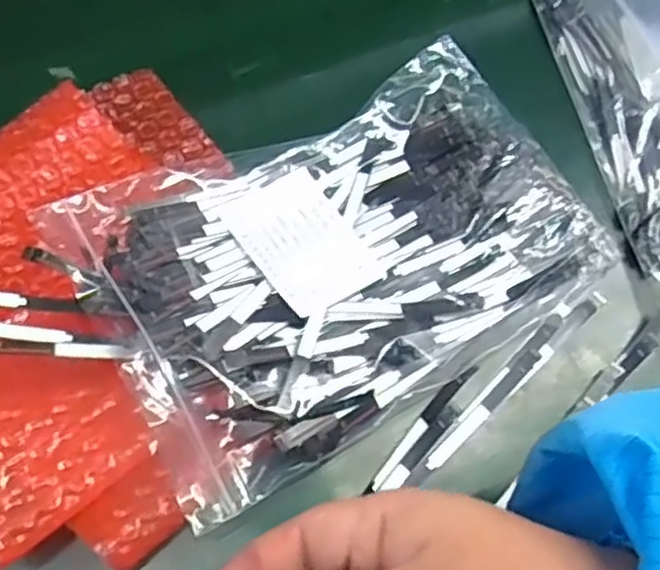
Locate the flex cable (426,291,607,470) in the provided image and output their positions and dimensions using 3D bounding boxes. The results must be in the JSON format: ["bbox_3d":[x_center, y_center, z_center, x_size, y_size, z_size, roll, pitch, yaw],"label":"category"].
[{"bbox_3d":[0.085,0.040,0.330,0.116,0.009,0.013,-39,75,-19],"label":"flex cable"}]

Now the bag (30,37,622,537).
[{"bbox_3d":[0.009,-0.016,0.334,0.226,0.053,0.146,-28,71,-16],"label":"bag"}]

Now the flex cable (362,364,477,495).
[{"bbox_3d":[0.040,0.062,0.316,0.006,0.005,0.073,38,69,12],"label":"flex cable"}]

